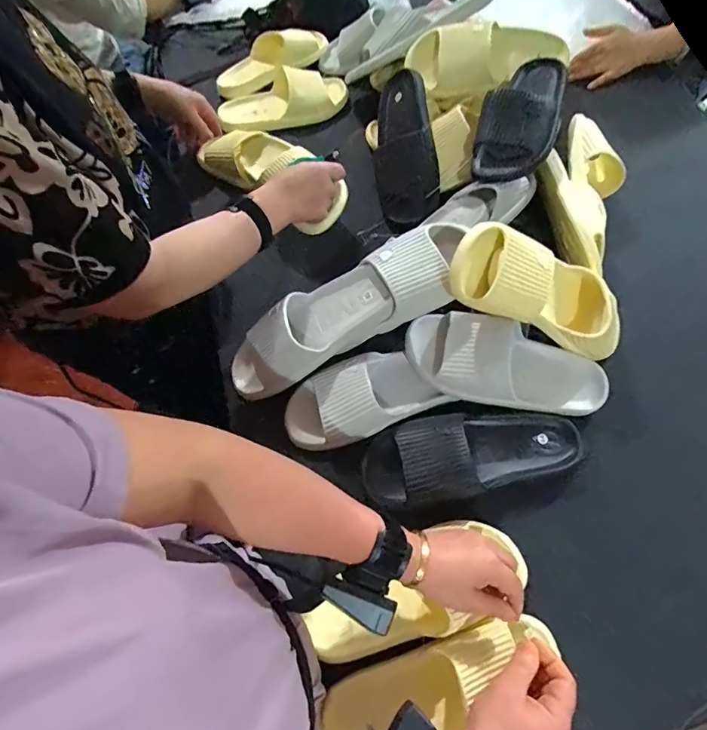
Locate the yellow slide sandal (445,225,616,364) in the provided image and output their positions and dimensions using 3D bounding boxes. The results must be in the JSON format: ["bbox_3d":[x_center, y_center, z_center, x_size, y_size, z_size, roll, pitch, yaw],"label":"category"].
[{"bbox_3d":[0.242,-0.084,0.563,0.285,0.083,0.085,23,62,-21],"label":"yellow slide sandal"}]

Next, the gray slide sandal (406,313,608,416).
[{"bbox_3d":[0.201,-0.001,0.588,0.266,0.078,0.105,11,64,6],"label":"gray slide sandal"}]

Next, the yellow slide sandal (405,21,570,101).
[{"bbox_3d":[0.224,-0.518,0.749,0.263,0.082,0.107,-6,64,-2],"label":"yellow slide sandal"}]

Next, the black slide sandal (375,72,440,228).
[{"bbox_3d":[0.094,-0.362,0.779,0.102,0.075,0.256,-10,81,30],"label":"black slide sandal"}]

